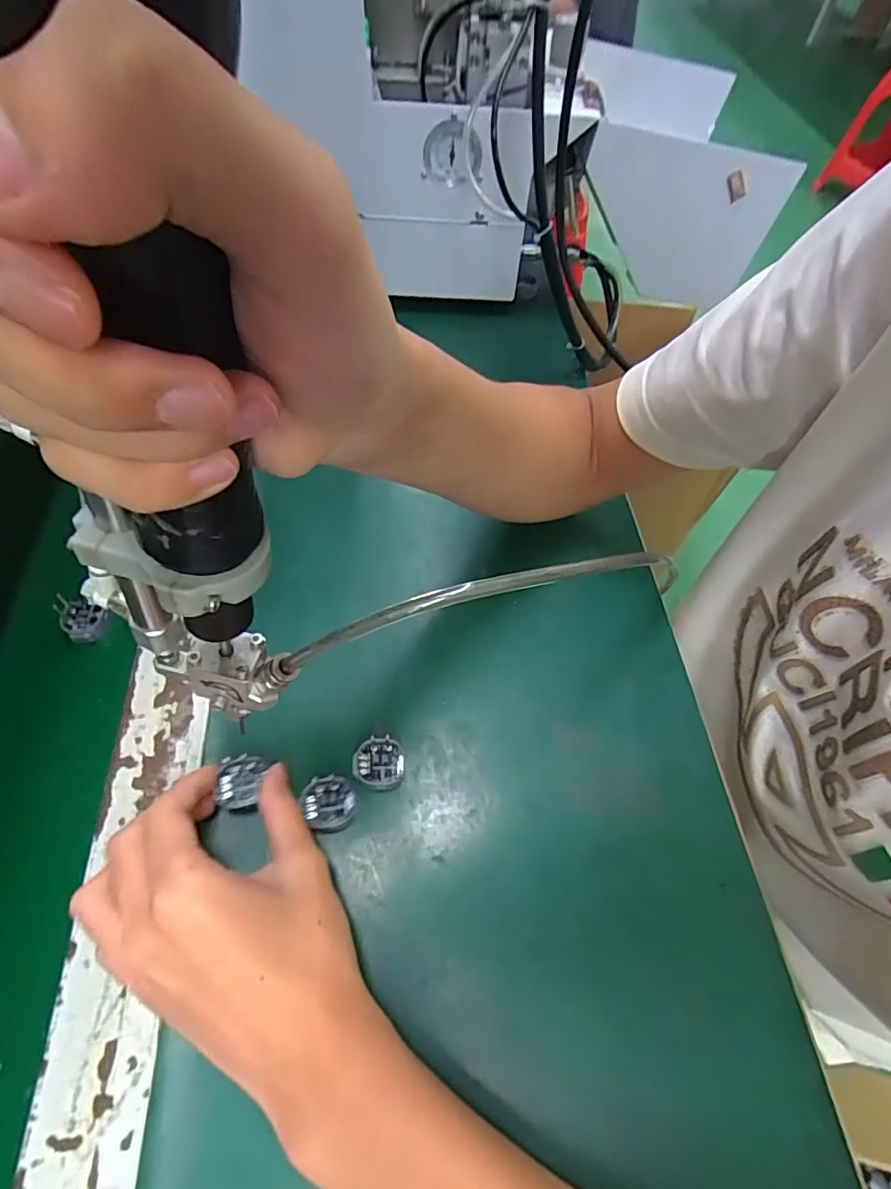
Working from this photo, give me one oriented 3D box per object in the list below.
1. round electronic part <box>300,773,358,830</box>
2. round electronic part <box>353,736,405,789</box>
[{"bbox_3d":[-0.062,0.111,0.295,0.028,0.006,0.026,1,58,-2],"label":"round electronic part"},{"bbox_3d":[-0.037,0.093,0.307,0.028,0.010,0.026,1,58,-2],"label":"round electronic part"}]

